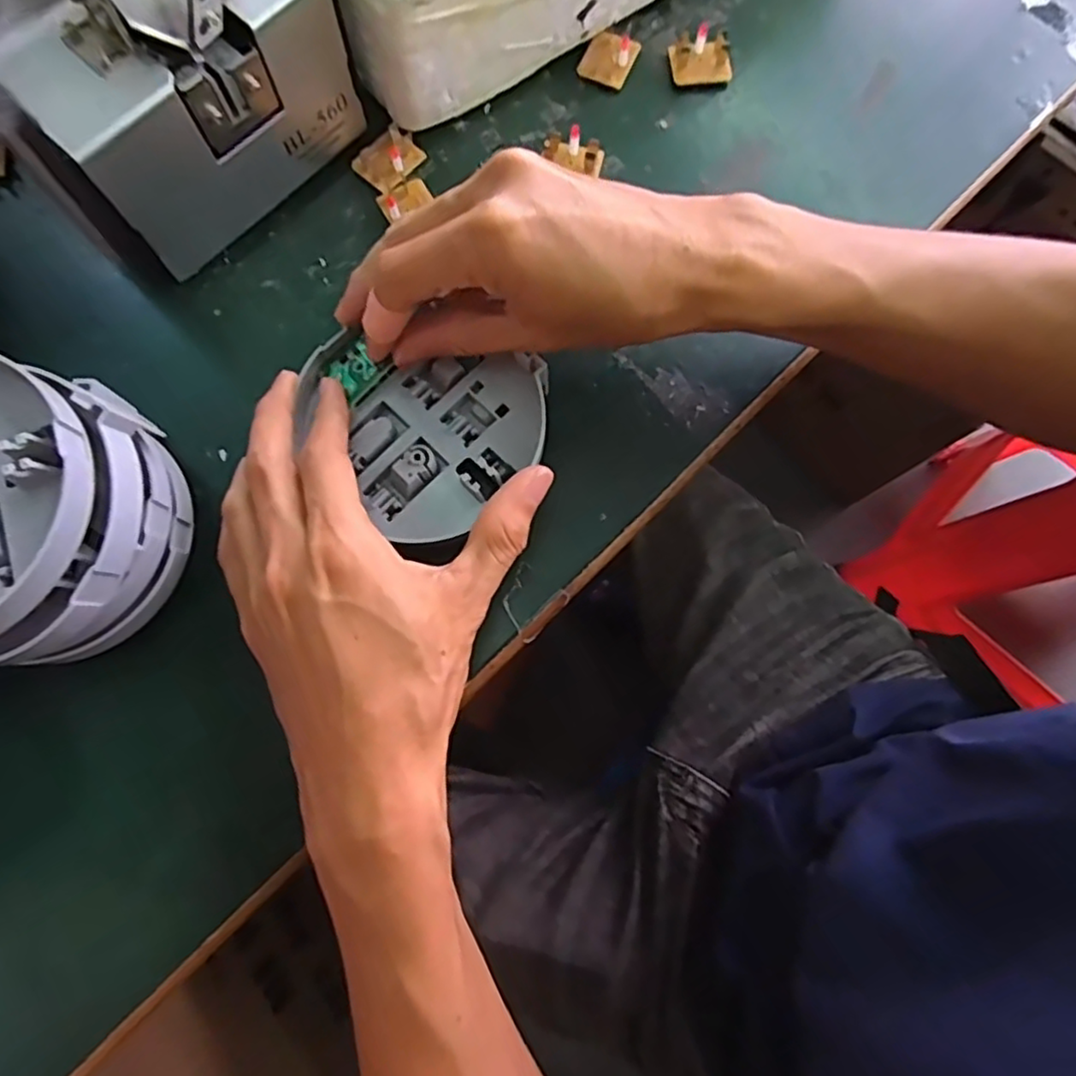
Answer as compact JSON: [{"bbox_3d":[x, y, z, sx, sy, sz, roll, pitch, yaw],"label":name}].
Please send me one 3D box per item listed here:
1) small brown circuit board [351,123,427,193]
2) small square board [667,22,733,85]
[{"bbox_3d":[-0.073,-0.186,0.321,0.026,0.005,0.030,41,88,0],"label":"small brown circuit board"},{"bbox_3d":[0.085,-0.249,0.337,0.031,0.012,0.026,-6,76,-2],"label":"small square board"}]

